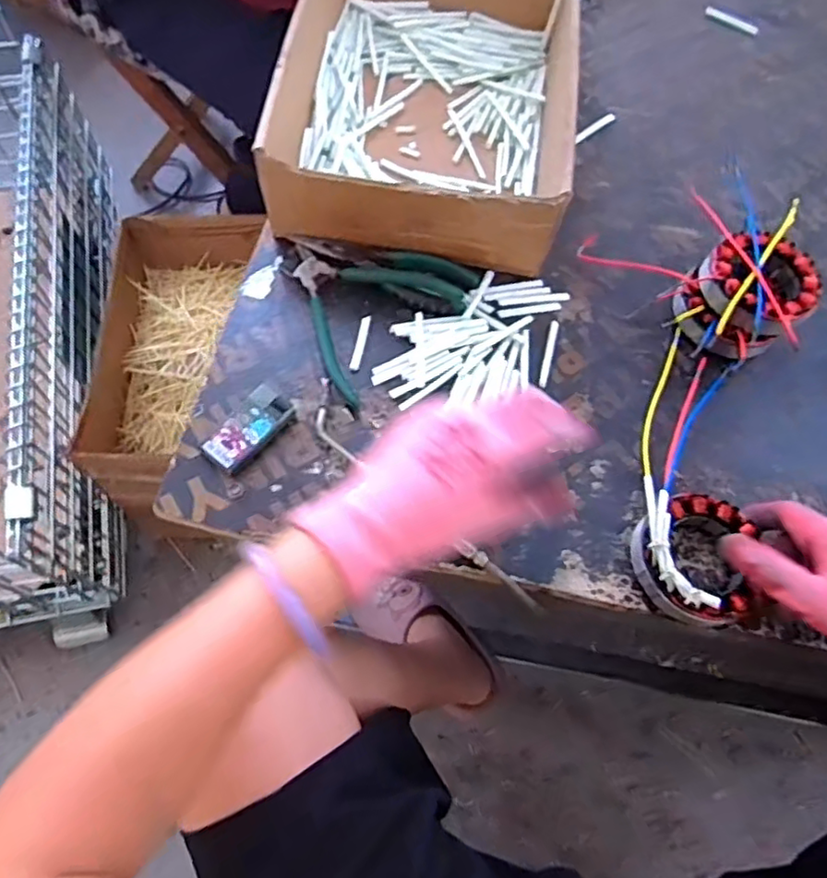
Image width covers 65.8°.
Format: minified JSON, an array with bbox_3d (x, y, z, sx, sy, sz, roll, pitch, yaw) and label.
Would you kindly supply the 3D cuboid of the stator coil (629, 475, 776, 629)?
[{"bbox_3d":[0.194,0.079,0.434,0.088,0.035,0.091,1,65,-1],"label":"stator coil"}]

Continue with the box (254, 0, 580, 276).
[{"bbox_3d":[0.019,-0.310,0.587,0.239,0.102,0.330,8,65,2],"label":"box"}]

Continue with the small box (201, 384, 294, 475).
[{"bbox_3d":[-0.121,-0.008,0.471,0.036,0.013,0.070,33,67,11],"label":"small box"}]

